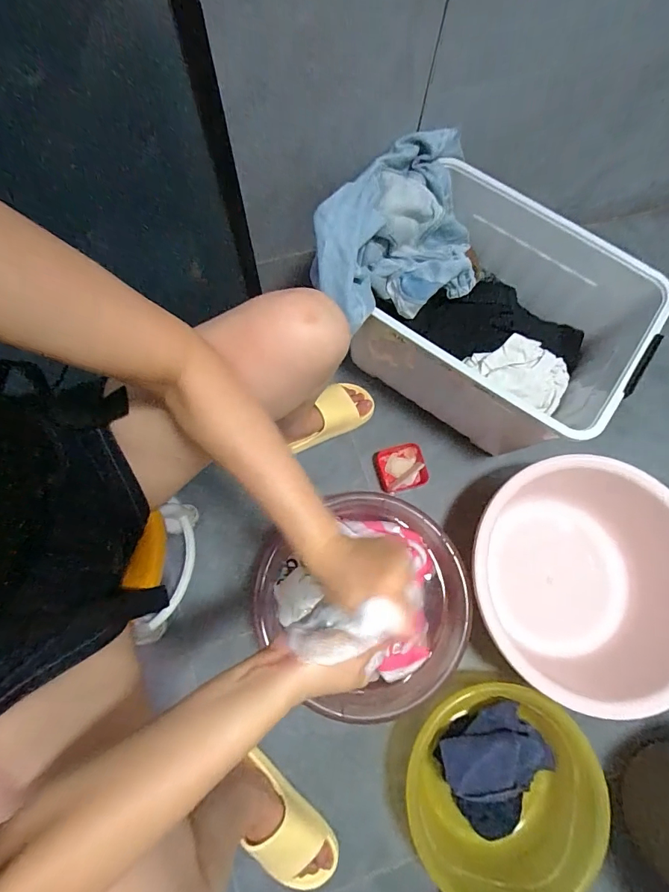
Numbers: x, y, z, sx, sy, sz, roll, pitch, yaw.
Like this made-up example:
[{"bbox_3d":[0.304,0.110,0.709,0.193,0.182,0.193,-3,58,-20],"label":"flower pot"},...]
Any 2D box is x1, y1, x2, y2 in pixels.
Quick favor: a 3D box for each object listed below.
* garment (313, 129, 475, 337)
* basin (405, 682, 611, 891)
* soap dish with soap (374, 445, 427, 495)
[{"bbox_3d":[0.094,-0.332,0.638,0.326,0.151,0.221,-29,78,-9],"label":"garment"},{"bbox_3d":[0.253,0.535,0.659,0.273,0.111,0.289,0,75,-2],"label":"basin"},{"bbox_3d":[0.134,0.044,0.838,0.097,0.048,0.094,-7,76,-4],"label":"soap dish with soap"}]

